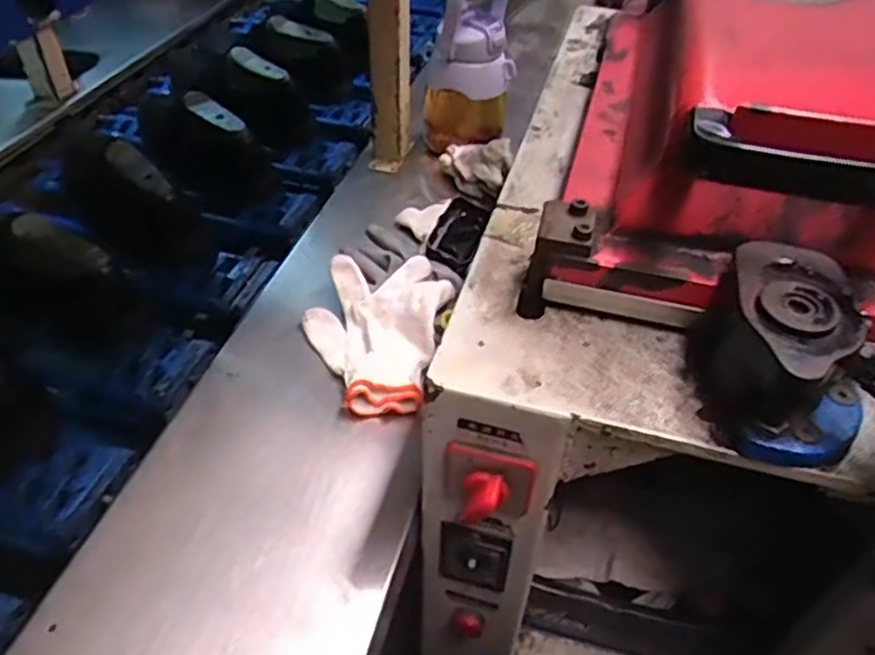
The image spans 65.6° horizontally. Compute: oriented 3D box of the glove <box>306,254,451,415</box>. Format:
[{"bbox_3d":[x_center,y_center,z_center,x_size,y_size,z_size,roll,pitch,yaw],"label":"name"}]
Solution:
[{"bbox_3d":[-0.063,0.000,0.658,0.133,0.033,0.193,9,44,10],"label":"glove"}]

